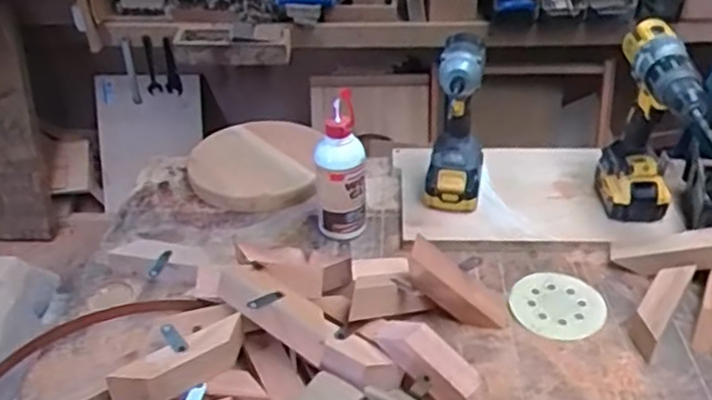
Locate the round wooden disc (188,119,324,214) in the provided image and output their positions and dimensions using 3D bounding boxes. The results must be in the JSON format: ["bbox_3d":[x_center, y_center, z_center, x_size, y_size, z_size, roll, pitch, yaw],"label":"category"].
[{"bbox_3d":[-0.168,-0.063,1.176,0.215,0.039,0.241,-1,36,1],"label":"round wooden disc"}]

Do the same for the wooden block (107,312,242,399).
[{"bbox_3d":[-0.187,0.179,0.763,0.152,0.050,0.045,-26,42,-29],"label":"wooden block"}]

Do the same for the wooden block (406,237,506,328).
[{"bbox_3d":[0.124,0.109,0.891,0.160,0.042,0.064,38,30,-21],"label":"wooden block"}]

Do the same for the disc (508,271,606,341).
[{"bbox_3d":[0.262,0.135,0.915,0.115,0.004,0.120,-2,36,1],"label":"disc"}]

